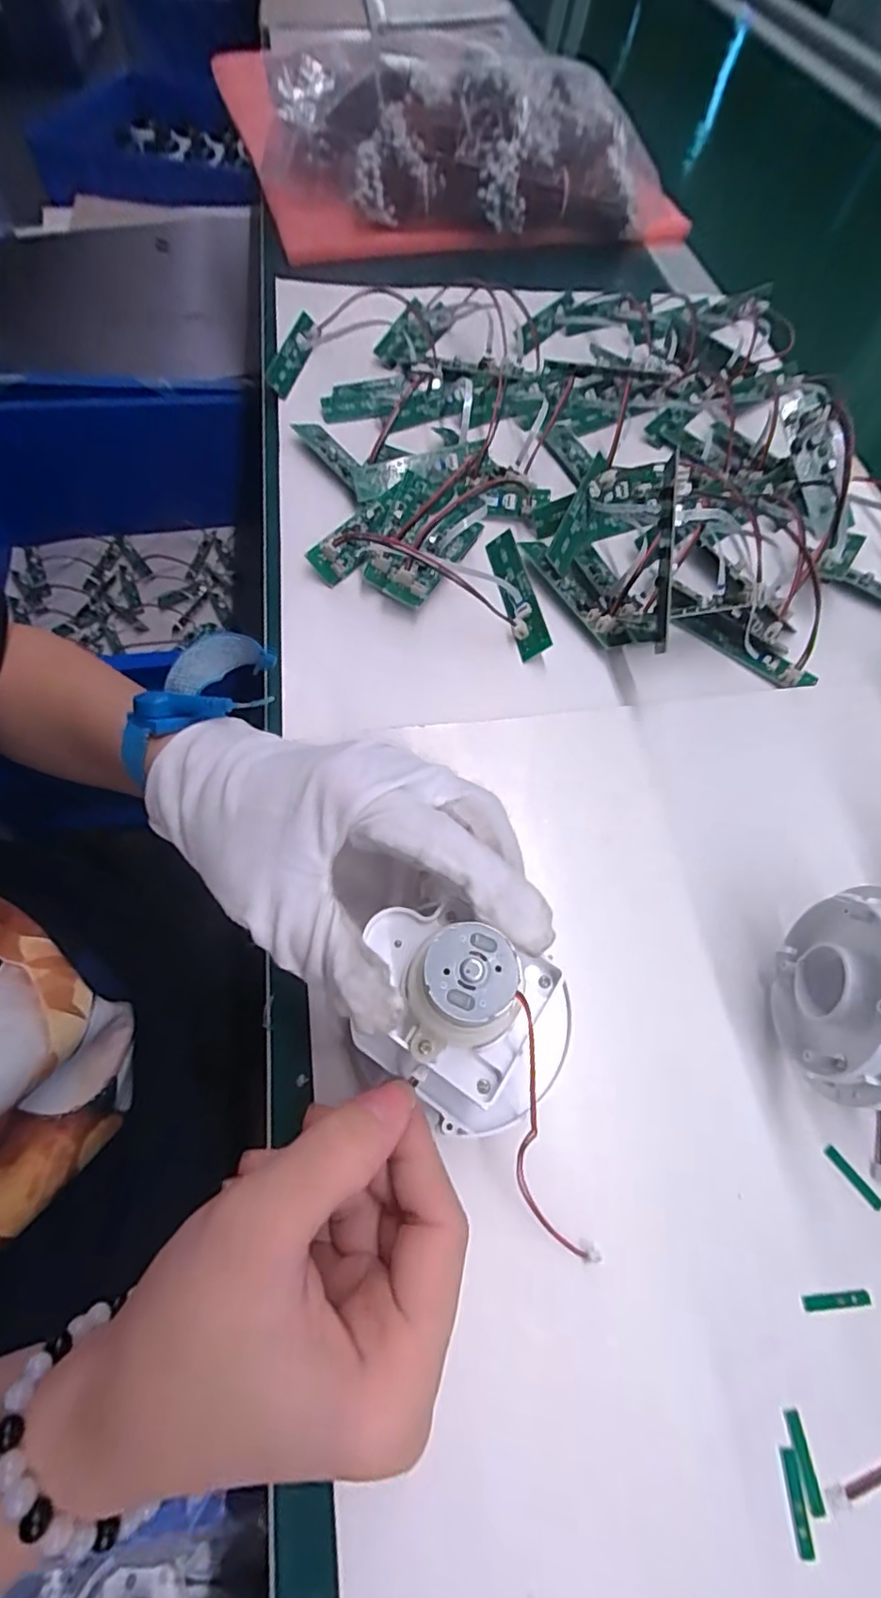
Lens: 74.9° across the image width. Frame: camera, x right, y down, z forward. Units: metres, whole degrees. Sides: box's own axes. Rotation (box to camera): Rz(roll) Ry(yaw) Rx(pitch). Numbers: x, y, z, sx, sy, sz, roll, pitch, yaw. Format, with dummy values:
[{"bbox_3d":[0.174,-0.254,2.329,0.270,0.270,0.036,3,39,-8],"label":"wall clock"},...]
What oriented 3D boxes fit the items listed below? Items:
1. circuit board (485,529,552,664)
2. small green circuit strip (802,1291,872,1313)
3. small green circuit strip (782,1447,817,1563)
[{"bbox_3d":[0.041,-0.113,0.311,0.017,0.013,0.087,-21,61,17],"label":"circuit board"},{"bbox_3d":[0.127,0.161,0.184,0.021,0.004,0.004,-5,55,-2],"label":"small green circuit strip"},{"bbox_3d":[0.101,0.198,0.162,0.004,0.004,0.021,-5,59,10],"label":"small green circuit strip"}]

